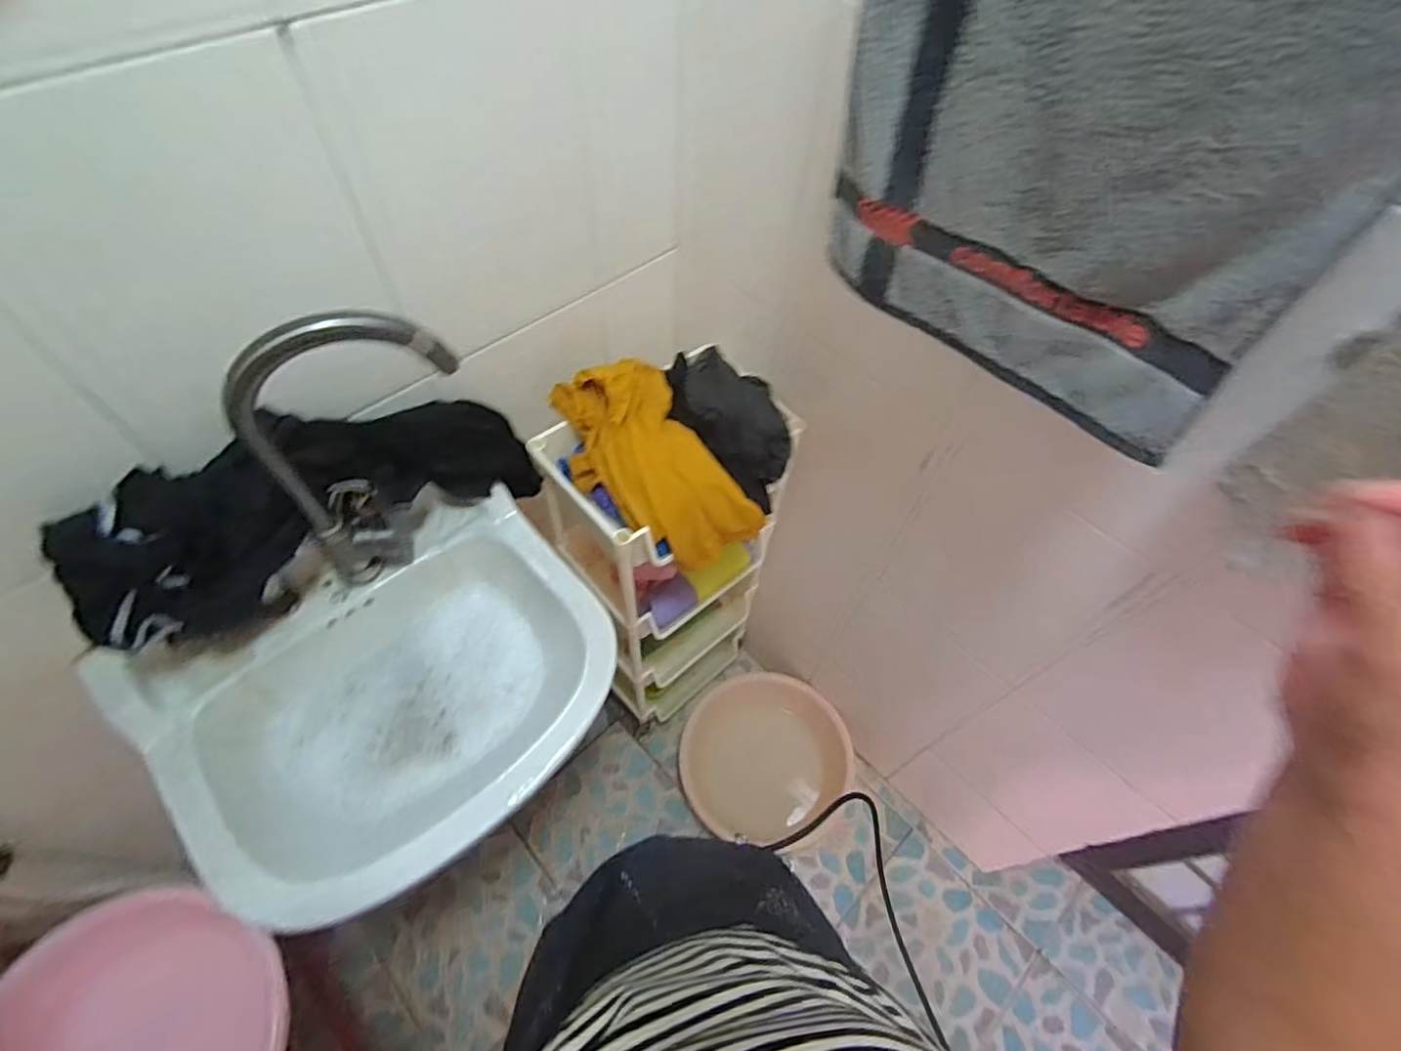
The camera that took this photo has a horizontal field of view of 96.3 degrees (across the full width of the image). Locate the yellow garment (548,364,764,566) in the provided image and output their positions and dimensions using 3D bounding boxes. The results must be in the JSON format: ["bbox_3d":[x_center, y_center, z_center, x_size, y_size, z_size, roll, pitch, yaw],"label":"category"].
[{"bbox_3d":[-0.058,-0.084,0.800,0.158,0.109,0.307,-38,81,-25],"label":"yellow garment"}]

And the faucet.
[{"bbox_3d":[-0.315,-0.058,0.613,0.204,0.337,0.050,-17,59,-15],"label":"faucet"}]

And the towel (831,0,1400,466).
[{"bbox_3d":[0.217,-0.246,0.360,0.328,0.341,0.017,40,62,20],"label":"towel"}]

